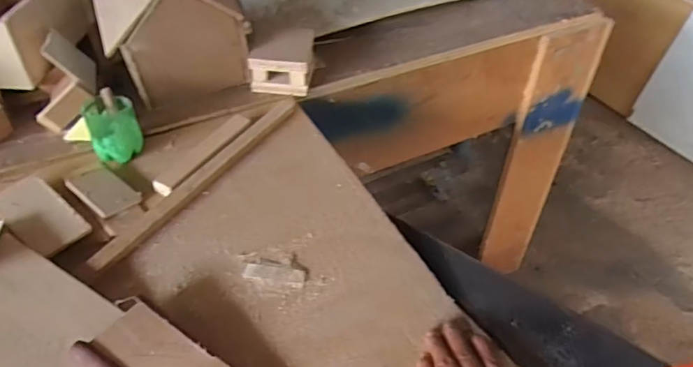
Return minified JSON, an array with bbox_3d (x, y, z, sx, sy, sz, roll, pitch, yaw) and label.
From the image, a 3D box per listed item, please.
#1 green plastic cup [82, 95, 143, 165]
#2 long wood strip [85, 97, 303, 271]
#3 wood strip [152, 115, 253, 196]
[{"bbox_3d":[-0.290,-0.069,0.652,0.055,0.067,0.055,1,42,-1],"label":"green plastic cup"},{"bbox_3d":[-0.167,-0.015,0.638,0.023,0.011,0.344,23,46,22],"label":"long wood strip"},{"bbox_3d":[-0.181,-0.040,0.658,0.030,0.011,0.160,22,46,20],"label":"wood strip"}]

